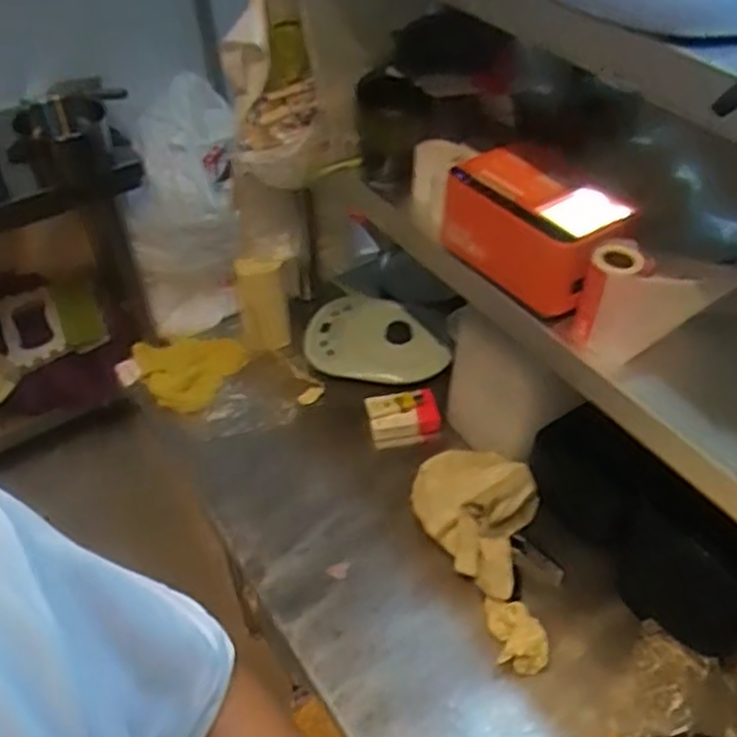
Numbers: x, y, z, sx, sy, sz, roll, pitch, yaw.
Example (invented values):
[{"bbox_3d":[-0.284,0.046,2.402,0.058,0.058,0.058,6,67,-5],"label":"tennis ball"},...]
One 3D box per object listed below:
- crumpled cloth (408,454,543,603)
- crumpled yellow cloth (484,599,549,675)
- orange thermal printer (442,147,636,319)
[{"bbox_3d":[0.117,0.155,0.886,0.144,0.078,0.186,14,46,17],"label":"crumpled cloth"},{"bbox_3d":[0.156,0.278,0.800,0.055,0.015,0.078,-6,44,-3],"label":"crumpled yellow cloth"},{"bbox_3d":[0.170,-0.139,0.773,0.104,0.091,0.192,-33,51,-28],"label":"orange thermal printer"}]

